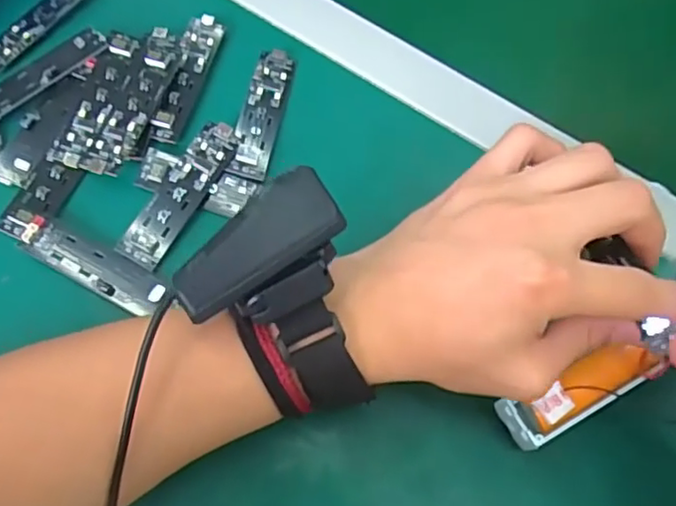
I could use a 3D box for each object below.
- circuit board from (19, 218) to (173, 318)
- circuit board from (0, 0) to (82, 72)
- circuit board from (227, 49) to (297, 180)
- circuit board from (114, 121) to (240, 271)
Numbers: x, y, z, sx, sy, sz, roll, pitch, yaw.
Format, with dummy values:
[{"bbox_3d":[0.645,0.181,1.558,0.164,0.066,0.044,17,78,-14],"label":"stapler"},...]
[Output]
[{"bbox_3d":[-0.130,0.008,0.335,0.077,0.010,0.024,26,68,10],"label":"circuit board"},{"bbox_3d":[-0.194,-0.150,0.399,0.020,0.006,0.091,35,72,5],"label":"circuit board"},{"bbox_3d":[-0.046,-0.087,0.376,0.023,0.005,0.091,11,66,3],"label":"circuit board"},{"bbox_3d":[-0.088,-0.035,0.346,0.025,0.010,0.091,29,68,11],"label":"circuit board"}]

